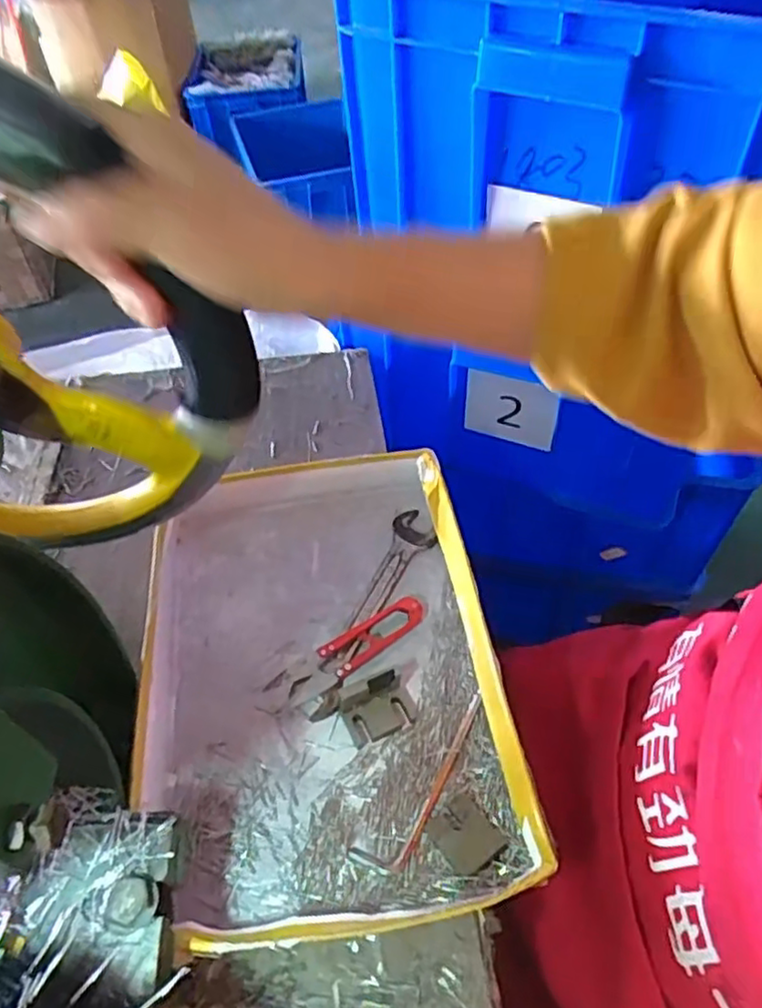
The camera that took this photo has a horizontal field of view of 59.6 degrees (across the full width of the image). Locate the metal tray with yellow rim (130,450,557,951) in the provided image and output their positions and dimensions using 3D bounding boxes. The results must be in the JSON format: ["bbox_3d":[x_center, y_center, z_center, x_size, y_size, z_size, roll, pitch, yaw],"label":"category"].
[{"bbox_3d":[-0.043,0.098,0.436,0.217,0.045,0.310,-8,50,-5],"label":"metal tray with yellow rim"}]

